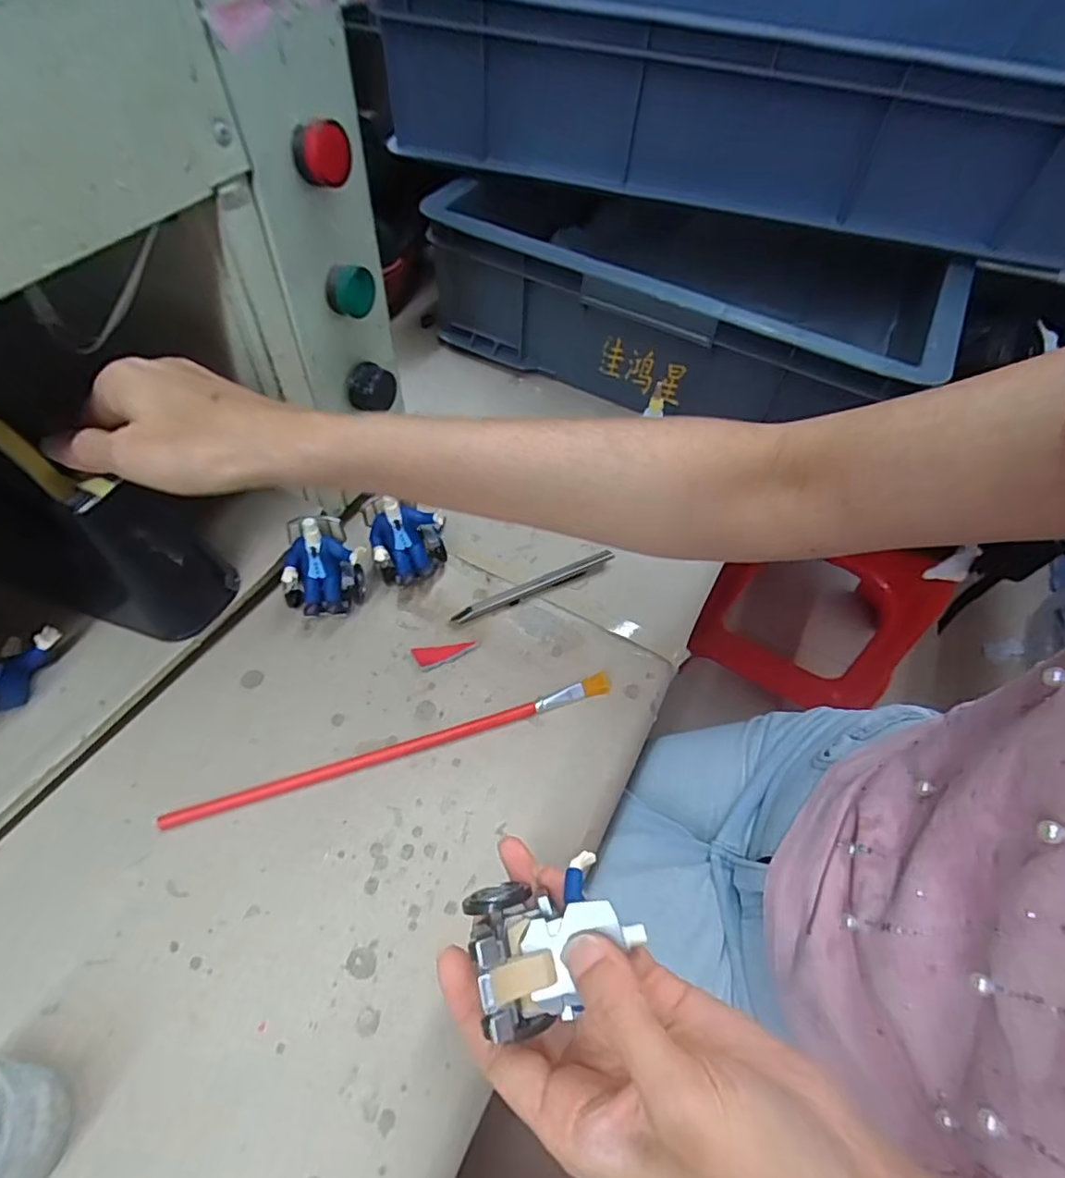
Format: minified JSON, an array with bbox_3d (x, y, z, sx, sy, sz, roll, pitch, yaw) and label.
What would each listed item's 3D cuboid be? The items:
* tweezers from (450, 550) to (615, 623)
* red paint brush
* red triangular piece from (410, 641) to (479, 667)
[{"bbox_3d":[0.002,-0.001,0.421,0.119,0.010,0.011,-19,58,-16],"label":"tweezers"},{"bbox_3d":[-0.075,0.091,0.357,0.259,0.007,0.013,-14,57,-13],"label":"red paint brush"},{"bbox_3d":[-0.055,0.040,0.389,0.041,0.005,0.013,-12,63,-8],"label":"red triangular piece"}]

